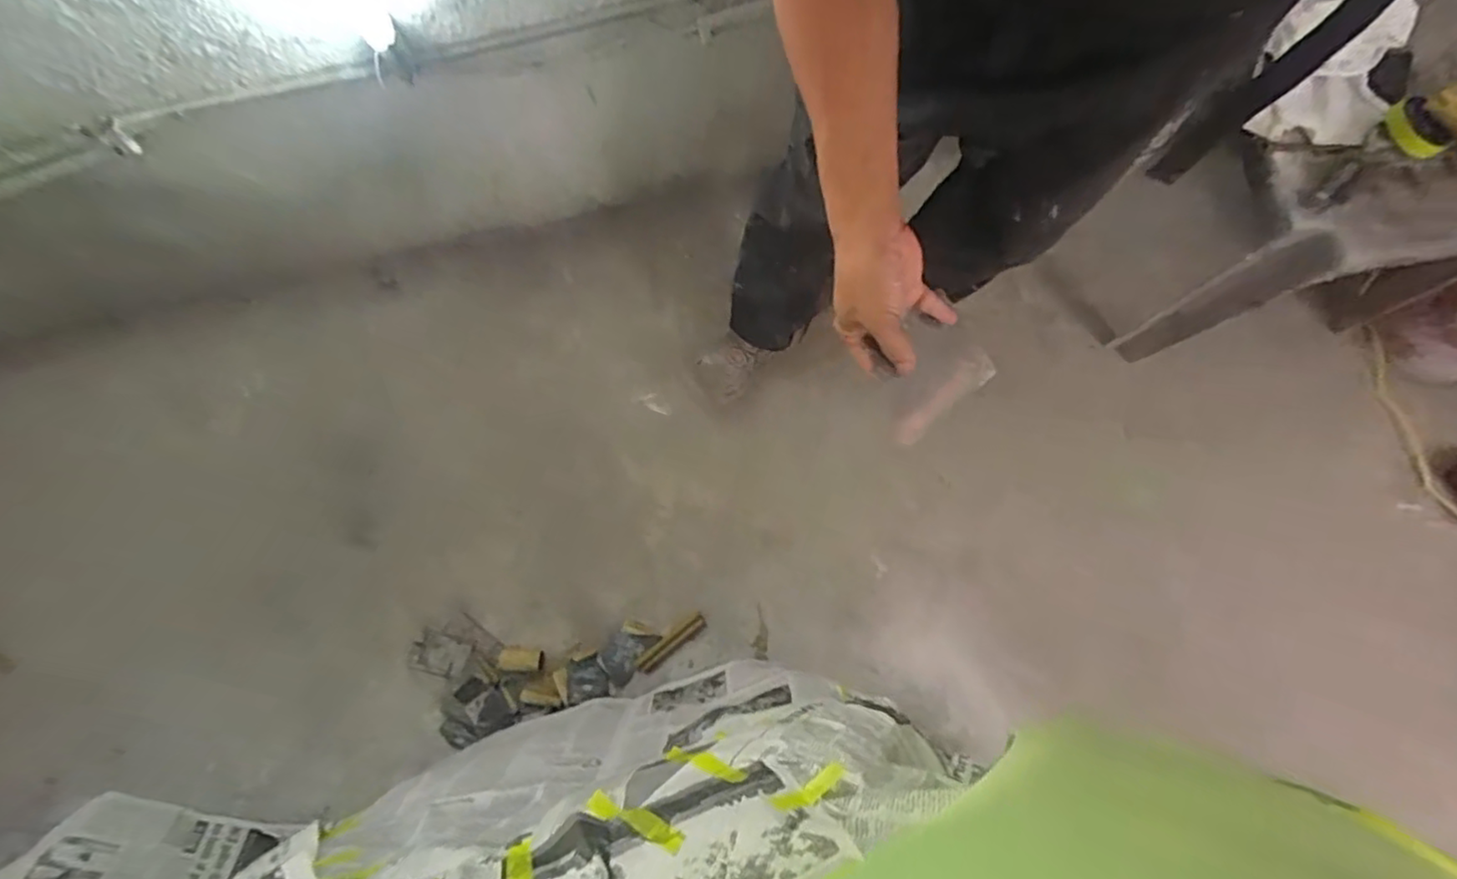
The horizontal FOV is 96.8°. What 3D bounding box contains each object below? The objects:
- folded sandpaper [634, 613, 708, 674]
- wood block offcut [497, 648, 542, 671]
[{"bbox_3d":[-0.101,0.364,1.148,0.142,0.023,0.030,-37,78,-4],"label":"folded sandpaper"},{"bbox_3d":[-0.348,0.369,1.084,0.073,0.029,0.038,4,79,5],"label":"wood block offcut"}]

